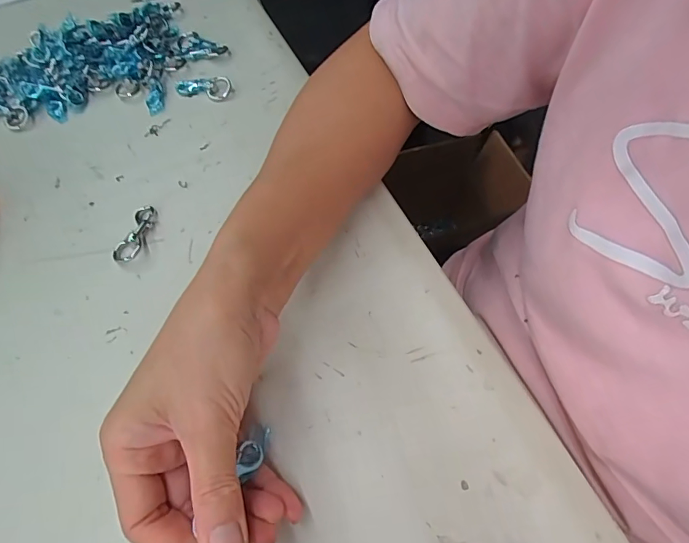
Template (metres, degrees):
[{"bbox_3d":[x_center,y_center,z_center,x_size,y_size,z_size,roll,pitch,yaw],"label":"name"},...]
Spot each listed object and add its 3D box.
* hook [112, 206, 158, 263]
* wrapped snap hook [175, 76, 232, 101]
[{"bbox_3d":[-0.153,-0.028,0.334,0.017,0.007,0.050,12,61,11],"label":"hook"},{"bbox_3d":[-0.126,-0.164,0.405,0.053,0.009,0.023,8,60,9],"label":"wrapped snap hook"}]

